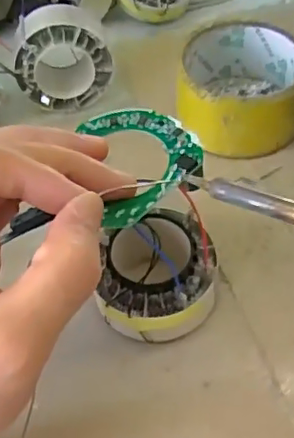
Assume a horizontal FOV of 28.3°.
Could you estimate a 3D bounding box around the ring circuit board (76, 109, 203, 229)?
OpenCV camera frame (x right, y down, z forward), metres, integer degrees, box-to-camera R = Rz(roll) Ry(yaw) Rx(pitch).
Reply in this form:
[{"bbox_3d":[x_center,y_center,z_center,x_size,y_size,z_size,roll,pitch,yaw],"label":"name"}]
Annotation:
[{"bbox_3d":[-0.001,-0.027,0.246,0.045,0.005,0.064,-18,52,-3],"label":"ring circuit board"}]

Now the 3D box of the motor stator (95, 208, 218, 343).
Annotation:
[{"bbox_3d":[0.006,0.030,0.300,0.058,0.040,0.062,-3,52,3],"label":"motor stator"}]

